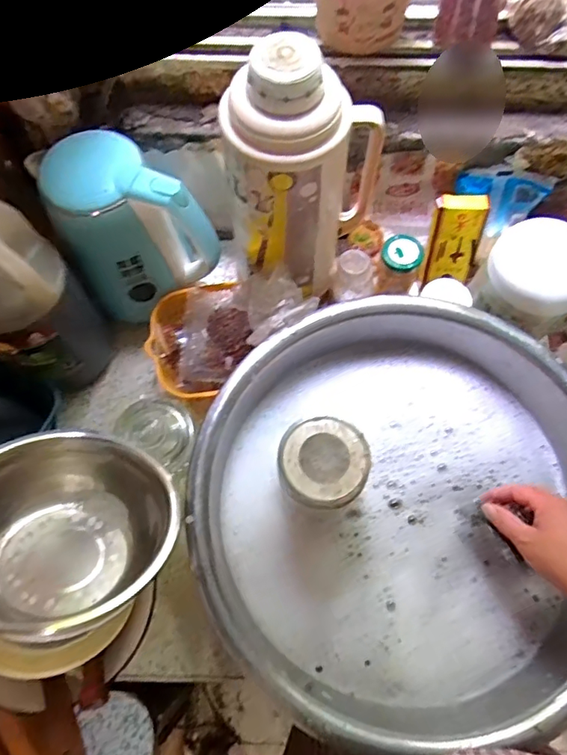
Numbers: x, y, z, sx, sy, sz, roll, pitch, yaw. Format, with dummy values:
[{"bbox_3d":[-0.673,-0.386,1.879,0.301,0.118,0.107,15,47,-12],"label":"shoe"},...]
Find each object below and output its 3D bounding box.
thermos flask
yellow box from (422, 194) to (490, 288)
[{"bbox_3d":[0.014,-0.198,0.523,0.131,0.266,0.100,-41,74,-14],"label":"thermos flask"},{"bbox_3d":[0.214,-0.170,0.637,0.061,0.118,0.024,7,50,10],"label":"yellow box"}]

